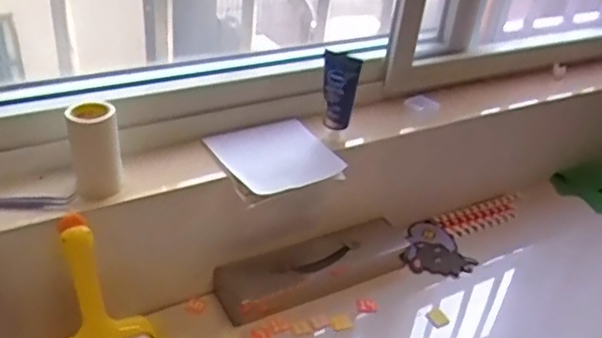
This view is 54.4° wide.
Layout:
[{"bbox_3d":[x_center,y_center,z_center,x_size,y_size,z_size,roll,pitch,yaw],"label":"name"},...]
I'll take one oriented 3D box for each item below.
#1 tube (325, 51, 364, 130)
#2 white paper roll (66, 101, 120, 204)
[{"bbox_3d":[0.052,-0.105,0.799,0.047,0.103,0.032,8,34,1],"label":"tube"},{"bbox_3d":[-0.235,-0.023,0.672,0.060,0.097,0.051,-10,37,-23],"label":"white paper roll"}]

